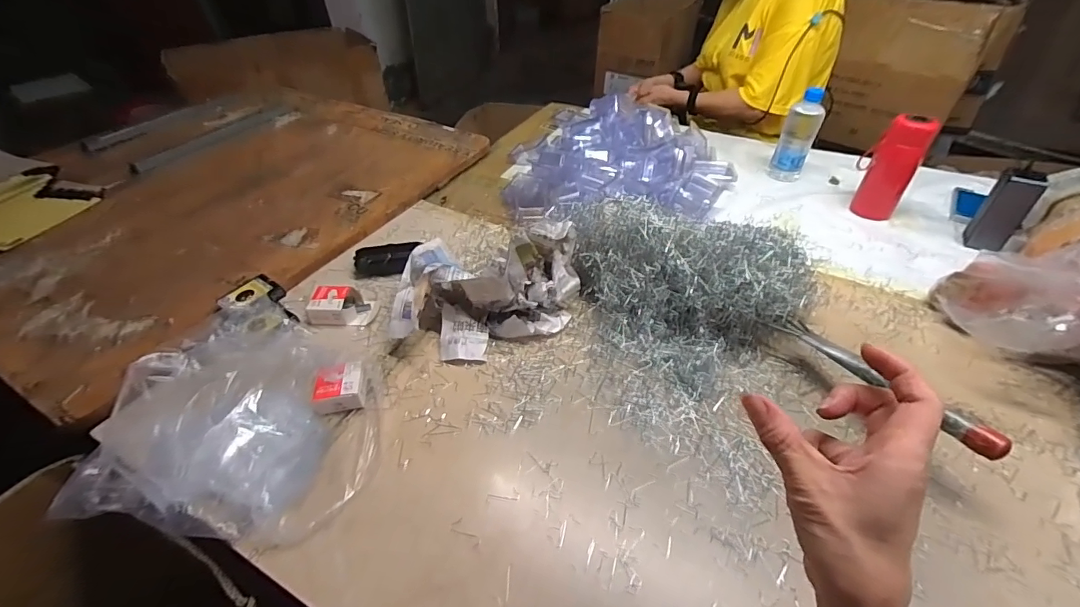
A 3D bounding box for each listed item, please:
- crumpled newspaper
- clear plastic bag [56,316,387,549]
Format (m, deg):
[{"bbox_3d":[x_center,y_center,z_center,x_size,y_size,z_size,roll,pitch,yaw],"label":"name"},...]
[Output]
[{"bbox_3d":[-0.075,-0.020,0.639,0.257,0.113,0.162,-1,44,-1],"label":"crumpled newspaper"},{"bbox_3d":[-0.329,0.117,0.523,0.279,0.067,0.250,5,44,6],"label":"clear plastic bag"}]

